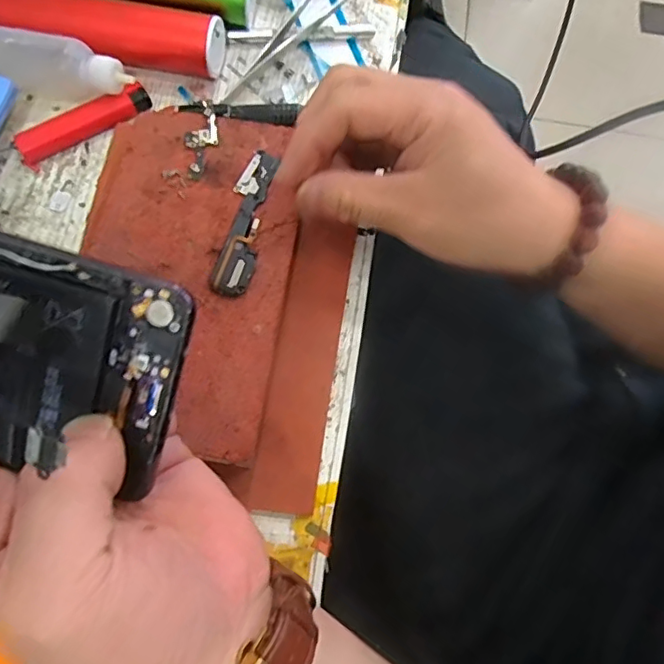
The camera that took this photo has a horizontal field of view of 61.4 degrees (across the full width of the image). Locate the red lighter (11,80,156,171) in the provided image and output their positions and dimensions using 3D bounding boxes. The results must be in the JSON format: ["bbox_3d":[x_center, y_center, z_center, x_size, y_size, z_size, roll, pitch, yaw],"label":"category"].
[{"bbox_3d":[-0.146,-0.122,0.328,0.080,0.016,0.016,-24,74,-10],"label":"red lighter"}]

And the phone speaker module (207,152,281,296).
[{"bbox_3d":[-0.043,-0.057,0.281,0.019,0.007,0.081,10,69,1],"label":"phone speaker module"}]

